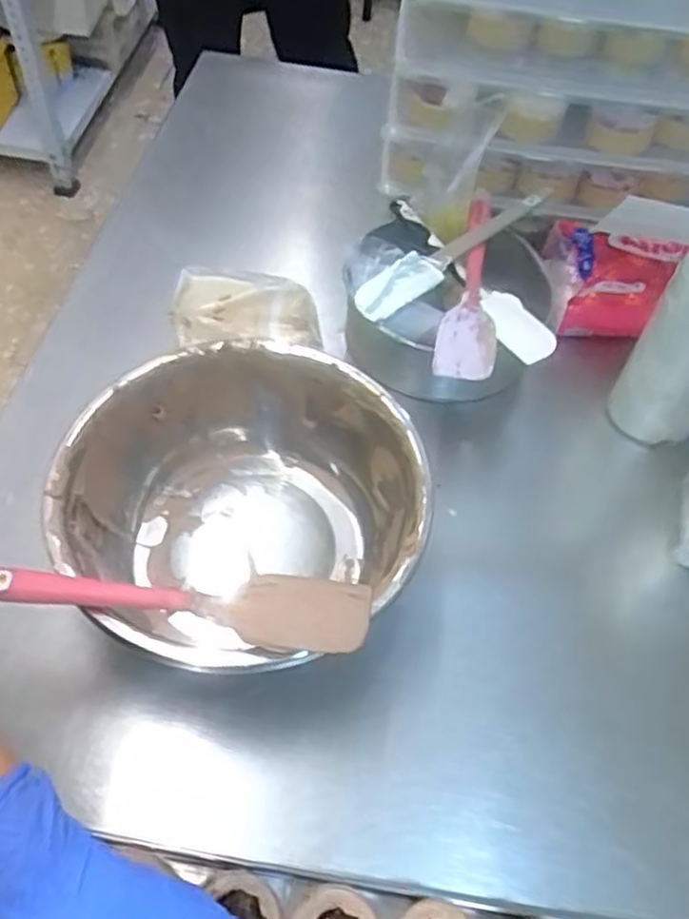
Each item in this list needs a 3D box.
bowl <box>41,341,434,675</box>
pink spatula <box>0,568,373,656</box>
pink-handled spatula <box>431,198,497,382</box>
[{"bbox_3d":[-0.078,0.046,0.578,0.269,0.109,0.262,2,56,-3],"label":"bowl"},{"bbox_3d":[-0.108,0.085,0.471,0.246,0.013,0.050,9,56,2],"label":"pink spatula"},{"bbox_3d":[0.124,-0.157,0.708,0.053,0.036,0.225,12,56,4],"label":"pink-handled spatula"}]

